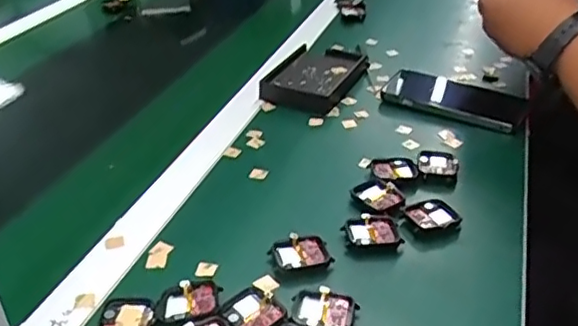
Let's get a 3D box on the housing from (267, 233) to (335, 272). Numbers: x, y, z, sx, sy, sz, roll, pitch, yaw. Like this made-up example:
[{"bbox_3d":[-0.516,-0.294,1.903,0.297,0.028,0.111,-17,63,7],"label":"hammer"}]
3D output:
[{"bbox_3d":[0.010,0.072,0.496,0.045,0.012,0.034,-10,34,-15],"label":"housing"}]

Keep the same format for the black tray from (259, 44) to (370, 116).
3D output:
[{"bbox_3d":[0.036,-0.110,0.776,0.089,0.025,0.159,14,35,22],"label":"black tray"}]

